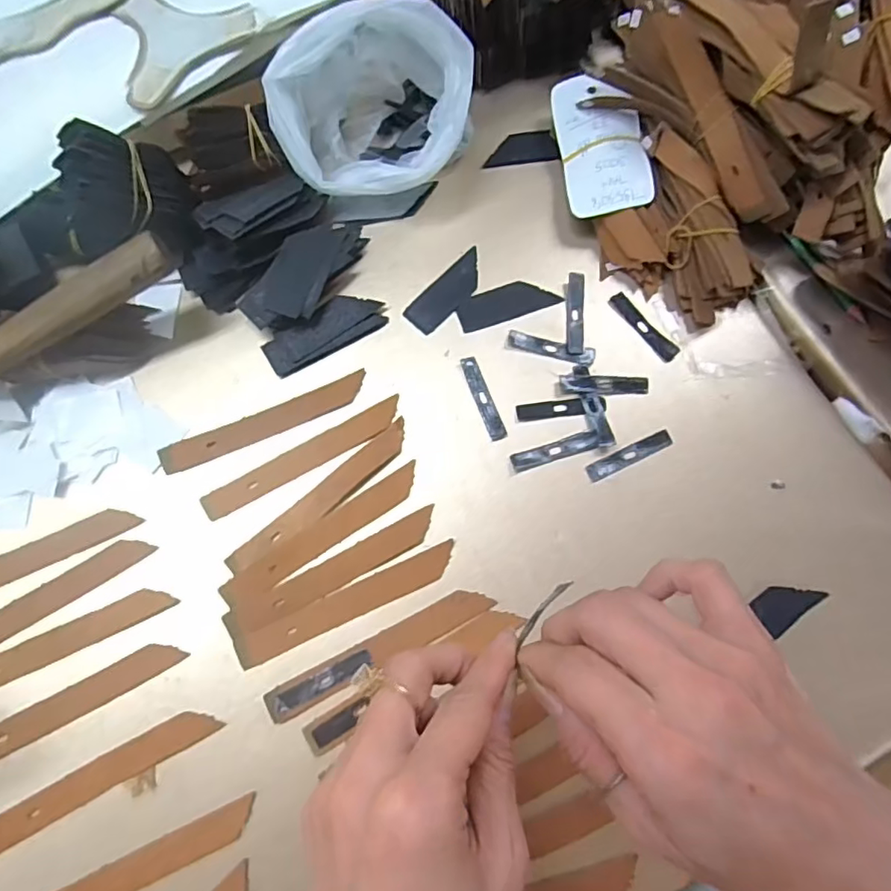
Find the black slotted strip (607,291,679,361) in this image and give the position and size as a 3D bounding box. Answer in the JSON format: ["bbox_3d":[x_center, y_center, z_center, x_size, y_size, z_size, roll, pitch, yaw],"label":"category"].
[{"bbox_3d":[0.123,-0.074,0.359,0.013,0.004,0.053,-37,78,-9],"label":"black slotted strip"}]

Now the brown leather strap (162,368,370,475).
[{"bbox_3d":[-0.107,-0.014,0.344,0.124,0.005,0.016,-23,76,-6],"label":"brown leather strap"}]

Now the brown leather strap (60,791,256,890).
[{"bbox_3d":[-0.152,0.208,0.281,0.125,0.004,0.017,-25,76,-6],"label":"brown leather strap"}]

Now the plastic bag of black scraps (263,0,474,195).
[{"bbox_3d":[-0.044,-0.209,0.360,0.117,0.073,0.101,-5,75,-1],"label":"plastic bag of black scraps"}]

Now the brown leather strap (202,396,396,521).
[{"bbox_3d":[-0.082,0.007,0.339,0.124,0.006,0.016,-29,77,-7],"label":"brown leather strap"}]

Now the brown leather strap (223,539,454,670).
[{"bbox_3d":[-0.054,0.086,0.316,0.125,0.005,0.025,-21,76,-5],"label":"brown leather strap"}]

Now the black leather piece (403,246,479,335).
[{"bbox_3d":[0.003,-0.098,0.366,0.023,0.004,0.063,43,79,11],"label":"black leather piece"}]

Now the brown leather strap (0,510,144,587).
[{"bbox_3d":[-0.235,0.064,0.324,0.124,0.006,0.016,-25,76,-6],"label":"brown leather strap"}]

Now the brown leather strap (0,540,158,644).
[{"bbox_3d":[-0.221,0.086,0.316,0.122,0.004,0.018,-32,75,-11],"label":"brown leather strap"}]

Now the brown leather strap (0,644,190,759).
[{"bbox_3d":[-0.199,0.136,0.300,0.123,0.006,0.017,-28,76,-7],"label":"brown leather strap"}]

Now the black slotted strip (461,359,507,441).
[{"bbox_3d":[0.023,-0.029,0.346,0.010,0.004,0.054,-20,76,-5],"label":"black slotted strip"}]

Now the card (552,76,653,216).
[{"bbox_3d":[0.100,-0.195,0.370,0.052,0.012,0.101,-9,76,10],"label":"card"}]

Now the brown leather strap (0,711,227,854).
[{"bbox_3d":[-0.176,0.168,0.293,0.123,0.006,0.018,-28,76,-7],"label":"brown leather strap"}]

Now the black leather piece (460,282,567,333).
[{"bbox_3d":[0.038,-0.091,0.364,0.062,0.004,0.023,-20,76,-5],"label":"black leather piece"}]

